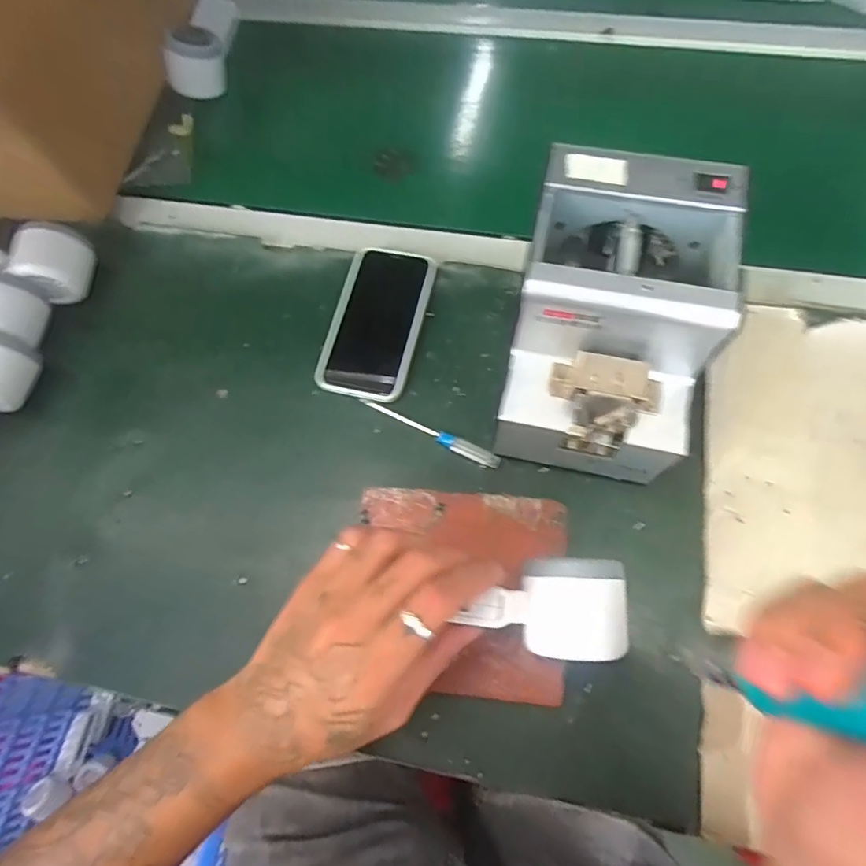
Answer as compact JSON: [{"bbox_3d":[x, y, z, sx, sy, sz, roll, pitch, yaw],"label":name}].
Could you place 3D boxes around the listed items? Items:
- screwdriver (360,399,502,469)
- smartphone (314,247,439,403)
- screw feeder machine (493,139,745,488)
[{"bbox_3d":[-0.003,0.000,0.430,0.123,0.008,0.012,22,71,13],"label":"screwdriver"},{"bbox_3d":[-0.050,-0.100,0.463,0.078,0.016,0.143,13,69,10],"label":"smartphone"},{"bbox_3d":[0.123,-0.072,0.375,0.120,0.149,0.170,11,69,9],"label":"screw feeder machine"}]

